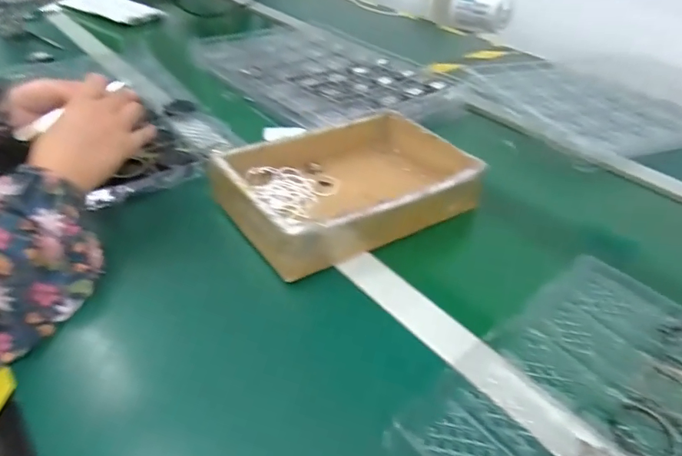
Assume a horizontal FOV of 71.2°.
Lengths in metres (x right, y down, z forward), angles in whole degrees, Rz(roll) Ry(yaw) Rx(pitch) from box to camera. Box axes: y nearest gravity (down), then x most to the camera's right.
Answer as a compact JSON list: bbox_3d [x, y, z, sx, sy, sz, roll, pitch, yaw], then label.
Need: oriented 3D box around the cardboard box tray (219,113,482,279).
[{"bbox_3d":[0.011,-0.061,0.557,0.288,0.052,0.189,-22,46,-29],"label":"cardboard box tray"}]

